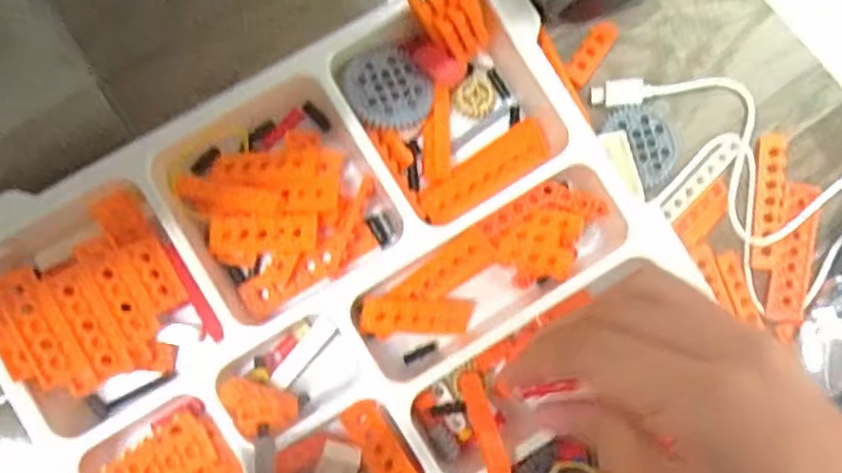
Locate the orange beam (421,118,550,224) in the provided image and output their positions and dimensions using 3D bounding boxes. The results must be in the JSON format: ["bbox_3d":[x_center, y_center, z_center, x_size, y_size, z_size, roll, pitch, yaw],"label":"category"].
[{"bbox_3d":[0.029,-0.029,0.313,0.065,0.010,0.018,-34,88,-7],"label":"orange beam"}]

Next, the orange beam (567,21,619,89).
[{"bbox_3d":[0.082,-0.088,0.324,0.012,0.005,0.036,36,83,-1],"label":"orange beam"}]

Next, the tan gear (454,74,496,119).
[{"bbox_3d":[0.026,-0.066,0.320,0.018,0.005,0.020,32,83,-1],"label":"tan gear"}]

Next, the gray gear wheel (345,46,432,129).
[{"bbox_3d":[-0.015,-0.065,0.304,0.037,0.009,0.034,5,73,-16],"label":"gray gear wheel"}]

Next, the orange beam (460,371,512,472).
[{"bbox_3d":[0.028,0.086,0.280,0.010,0.017,0.062,-11,66,-7],"label":"orange beam"}]

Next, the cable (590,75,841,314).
[{"bbox_3d":[0.144,-0.032,0.319,0.138,0.019,0.082,36,83,-1],"label":"cable"}]

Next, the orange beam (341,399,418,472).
[{"bbox_3d":[-0.013,0.093,0.283,0.016,0.066,0.008,-34,136,-7],"label":"orange beam"}]

